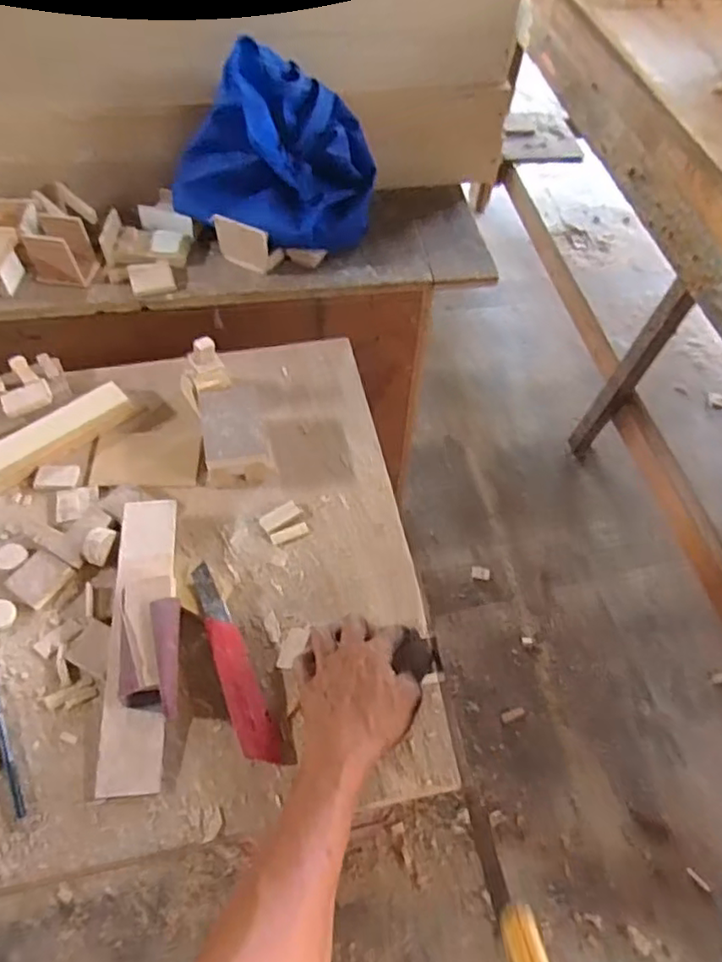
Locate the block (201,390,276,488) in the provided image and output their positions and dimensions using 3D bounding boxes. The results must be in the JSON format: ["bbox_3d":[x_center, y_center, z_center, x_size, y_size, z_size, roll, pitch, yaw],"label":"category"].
[{"bbox_3d":[-0.134,-0.051,0.675,0.072,0.066,0.094,-7,57,-7],"label":"block"}]

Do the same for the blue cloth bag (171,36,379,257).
[{"bbox_3d":[-0.114,-0.402,0.788,0.264,0.225,0.123,-3,57,-4],"label":"blue cloth bag"}]

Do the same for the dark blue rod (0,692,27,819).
[{"bbox_3d":[-0.298,0.213,0.524,0.008,0.004,0.134,-23,60,-16],"label":"dark blue rod"}]

